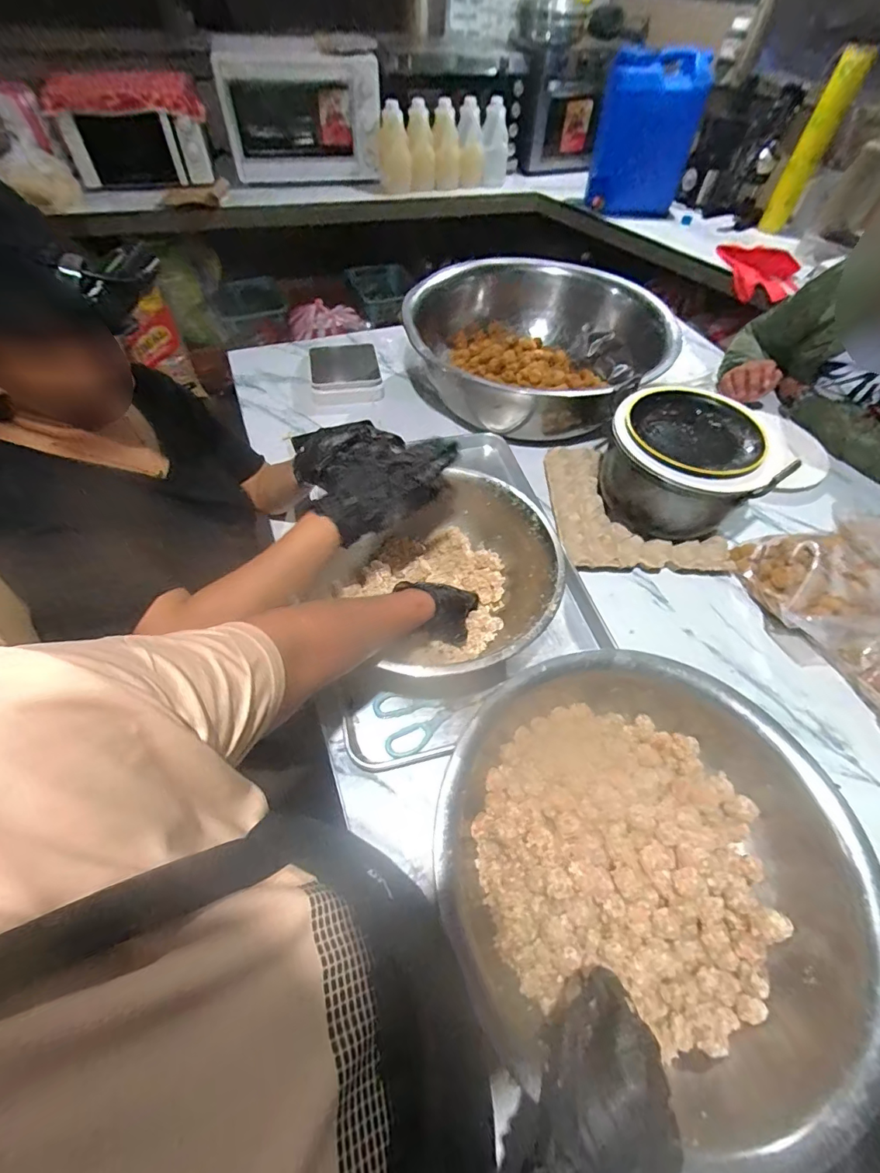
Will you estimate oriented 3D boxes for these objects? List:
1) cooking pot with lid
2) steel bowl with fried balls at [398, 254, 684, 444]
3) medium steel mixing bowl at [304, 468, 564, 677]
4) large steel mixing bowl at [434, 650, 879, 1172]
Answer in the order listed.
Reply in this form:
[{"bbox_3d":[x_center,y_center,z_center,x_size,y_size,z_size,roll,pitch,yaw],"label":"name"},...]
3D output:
[{"bbox_3d":[0.394,-0.197,0.783,0.215,0.148,0.222,1,55,-2],"label":"cooking pot with lid"},{"bbox_3d":[0.209,-0.523,1.051,0.539,0.196,0.543,1,55,-2],"label":"steel bowl with fried balls"},{"bbox_3d":[0.022,-0.012,0.674,0.293,0.117,0.300,1,55,-2],"label":"medium steel mixing bowl"},{"bbox_3d":[0.204,0.268,0.481,0.398,0.105,0.382,1,55,-2],"label":"large steel mixing bowl"}]

